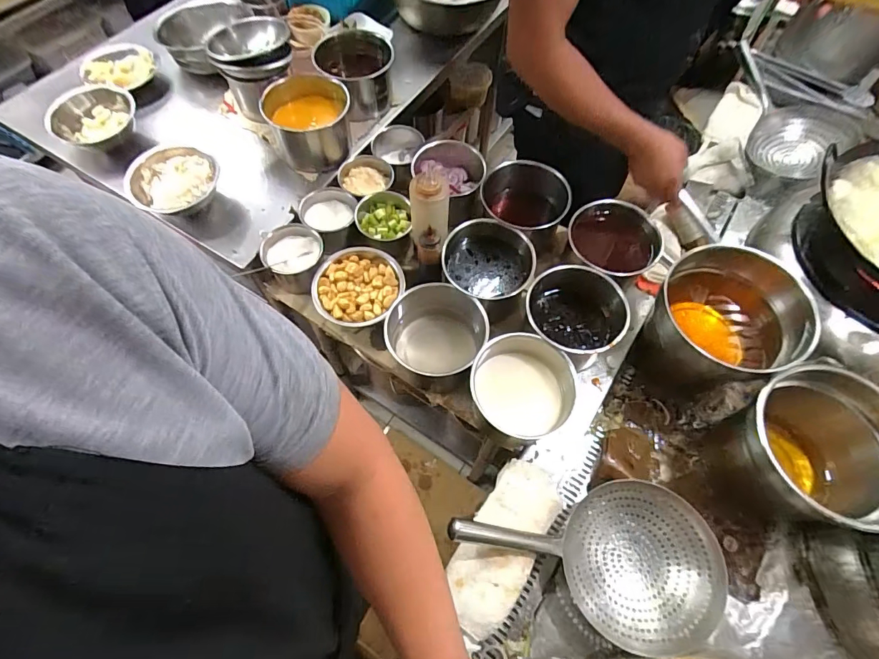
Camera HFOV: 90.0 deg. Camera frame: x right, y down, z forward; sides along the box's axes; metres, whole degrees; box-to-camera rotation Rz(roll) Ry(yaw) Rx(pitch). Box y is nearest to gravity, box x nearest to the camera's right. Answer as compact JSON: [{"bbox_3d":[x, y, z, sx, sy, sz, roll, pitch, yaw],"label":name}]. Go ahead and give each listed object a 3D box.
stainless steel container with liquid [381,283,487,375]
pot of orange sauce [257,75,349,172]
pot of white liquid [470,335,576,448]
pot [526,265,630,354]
[{"bbox_3d":[-0.005,0.021,0.793,0.164,0.142,0.164,0,64,-1],"label":"stainless steel container with liquid"},{"bbox_3d":[-0.279,-0.440,0.954,0.176,0.123,0.169,0,64,-1],"label":"pot of orange sauce"},{"bbox_3d":[0.136,0.100,0.749,0.160,0.113,0.161,0,64,-1],"label":"pot of white liquid"},{"bbox_3d":[0.252,-0.020,0.807,0.159,0.116,0.166,0,64,-1],"label":"pot"}]

